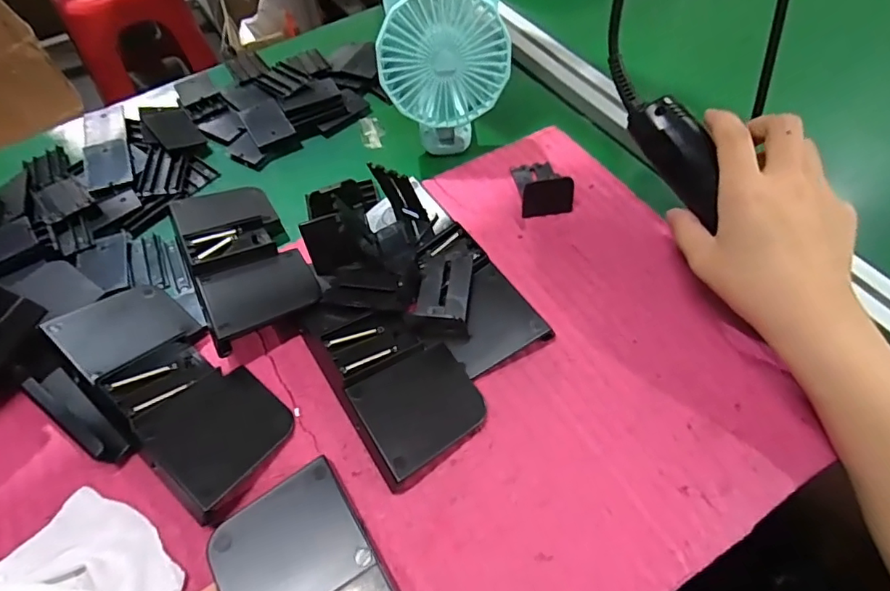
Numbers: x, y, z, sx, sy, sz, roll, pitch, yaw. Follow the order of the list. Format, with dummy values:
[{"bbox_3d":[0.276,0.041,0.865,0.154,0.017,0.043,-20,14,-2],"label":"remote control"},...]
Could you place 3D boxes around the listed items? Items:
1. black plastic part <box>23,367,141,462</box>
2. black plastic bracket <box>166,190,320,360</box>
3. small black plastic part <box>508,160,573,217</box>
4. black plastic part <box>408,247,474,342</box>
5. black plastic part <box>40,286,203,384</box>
[{"bbox_3d":[-0.214,0.075,0.316,0.082,0.024,0.021,30,63,20],"label":"black plastic part"},{"bbox_3d":[-0.150,-0.035,0.386,0.072,0.033,0.161,-27,60,-15],"label":"black plastic bracket"},{"bbox_3d":[0.076,-0.092,0.415,0.039,0.028,0.057,-7,57,-3],"label":"small black plastic part"},{"bbox_3d":[-0.002,-0.001,0.353,0.037,0.020,0.056,2,57,3],"label":"black plastic part"},{"bbox_3d":[-0.207,0.020,0.339,0.059,0.004,0.069,36,47,17],"label":"black plastic part"}]

